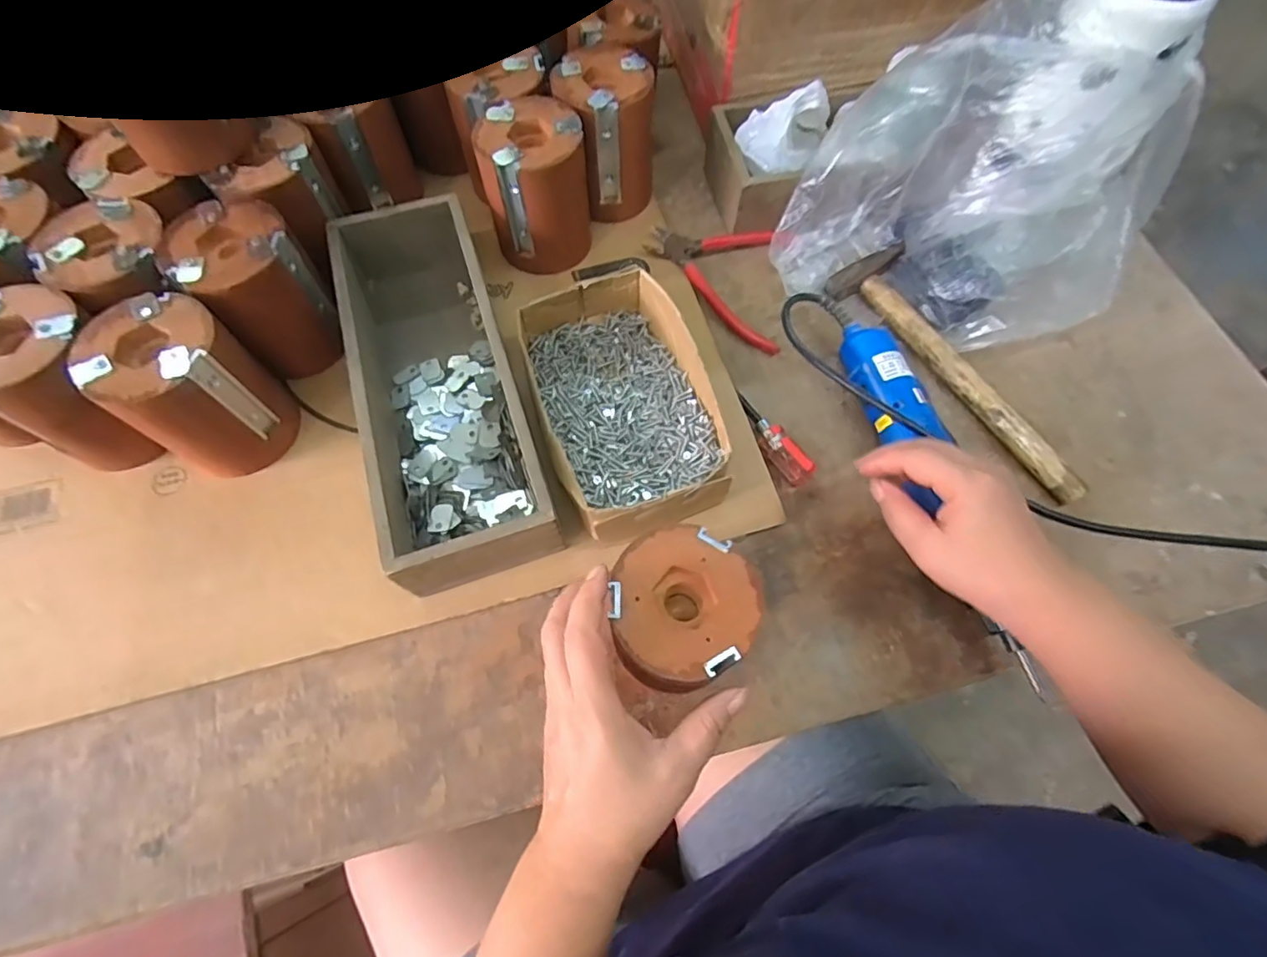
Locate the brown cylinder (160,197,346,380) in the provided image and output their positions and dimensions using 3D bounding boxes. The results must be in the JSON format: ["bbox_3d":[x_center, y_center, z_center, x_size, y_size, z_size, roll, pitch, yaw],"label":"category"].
[{"bbox_3d":[-0.259,-0.130,0.408,0.075,0.093,0.090,-39,73,-16],"label":"brown cylinder"}]

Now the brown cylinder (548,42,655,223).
[{"bbox_3d":[-0.023,-0.289,0.479,0.074,0.097,0.088,-10,68,-5],"label":"brown cylinder"}]

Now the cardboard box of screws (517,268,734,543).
[{"bbox_3d":[-0.008,-0.051,0.407,0.112,0.064,0.187,-16,68,-8],"label":"cardboard box of screws"}]

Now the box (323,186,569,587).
[{"bbox_3d":[-0.138,-0.077,0.407,0.098,0.069,0.292,-17,68,-8],"label":"box"}]

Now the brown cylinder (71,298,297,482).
[{"bbox_3d":[-0.286,-0.058,0.377,0.080,0.099,0.077,41,72,15],"label":"brown cylinder"}]

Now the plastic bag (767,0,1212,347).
[{"bbox_3d":[0.253,-0.216,0.418,0.249,0.177,0.145,21,68,8],"label":"plastic bag"}]

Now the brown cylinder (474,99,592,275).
[{"bbox_3d":[-0.074,-0.227,0.452,0.076,0.099,0.075,0,67,-1],"label":"brown cylinder"}]

